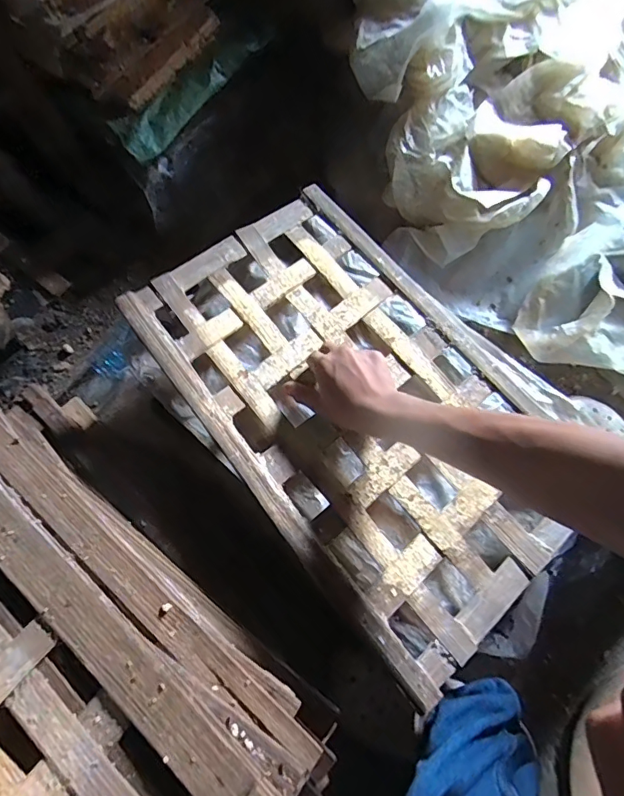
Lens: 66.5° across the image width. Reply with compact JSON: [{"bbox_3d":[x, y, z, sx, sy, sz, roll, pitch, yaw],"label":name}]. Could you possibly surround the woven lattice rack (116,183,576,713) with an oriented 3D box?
[{"bbox_3d":[0.052,-0.002,0.561,0.328,0.056,0.534,-38,74,-14],"label":"woven lattice rack"}]

